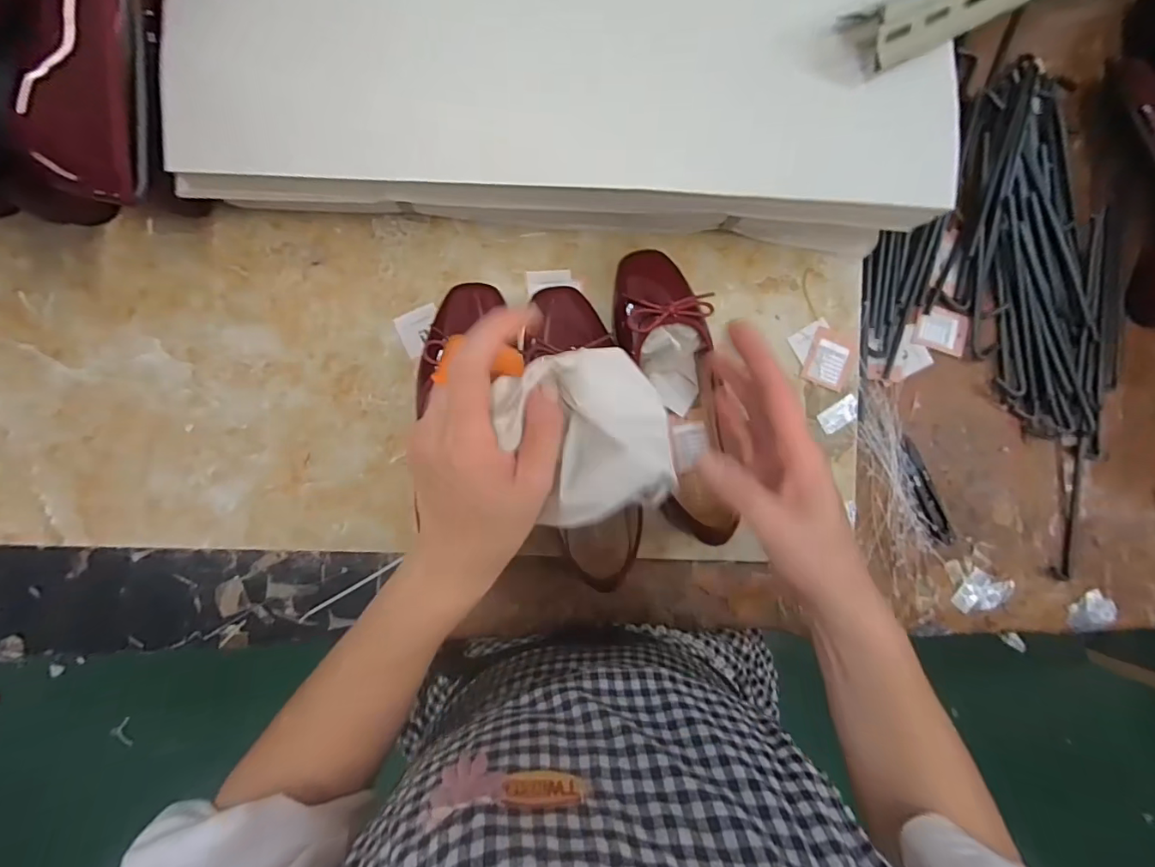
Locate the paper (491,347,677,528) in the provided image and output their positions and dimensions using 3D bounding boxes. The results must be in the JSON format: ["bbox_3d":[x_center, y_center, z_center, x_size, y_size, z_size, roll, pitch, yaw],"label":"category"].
[{"bbox_3d":[0.007,0.001,0.261,0.084,0.027,0.086,-16,92,-4],"label":"paper"}]

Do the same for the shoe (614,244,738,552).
[{"bbox_3d":[0.080,-0.027,0.402,0.085,0.075,0.237,-6,91,-4],"label":"shoe"}]

